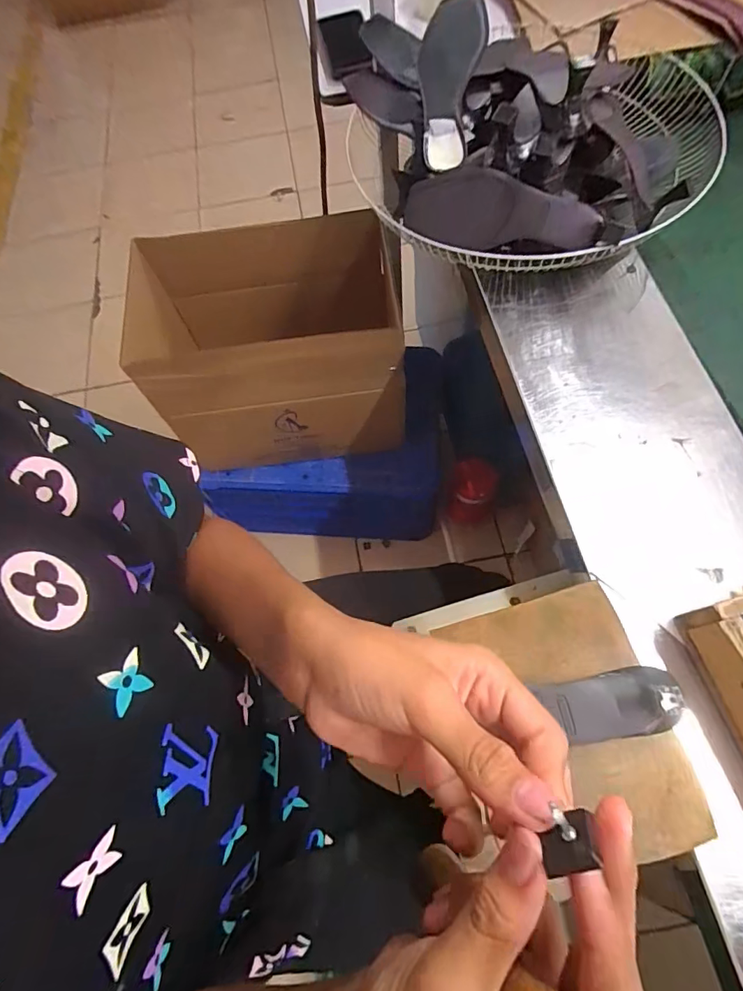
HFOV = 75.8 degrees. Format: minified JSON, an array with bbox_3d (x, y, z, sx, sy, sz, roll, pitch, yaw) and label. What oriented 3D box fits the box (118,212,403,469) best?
[{"bbox_3d":[-0.184,-0.285,0.956,0.458,0.344,0.322,-7,66,1],"label":"box"}]

